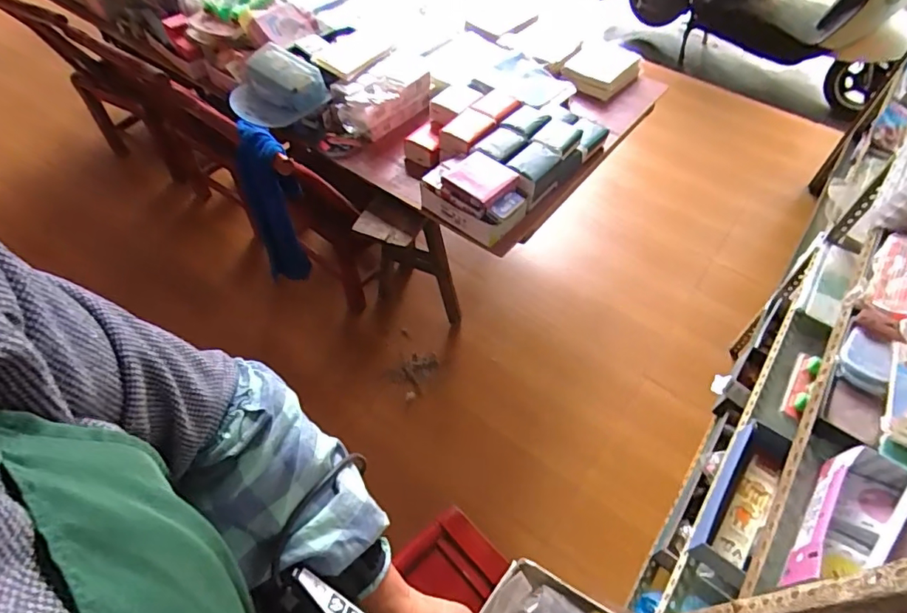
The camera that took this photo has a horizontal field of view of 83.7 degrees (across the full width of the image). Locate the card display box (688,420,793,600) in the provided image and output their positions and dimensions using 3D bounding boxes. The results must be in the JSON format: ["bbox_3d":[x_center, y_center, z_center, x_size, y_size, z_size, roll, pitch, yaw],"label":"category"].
[{"bbox_3d":[0.464,0.307,0.805,0.090,0.068,0.266,32,57,21],"label":"card display box"}]

